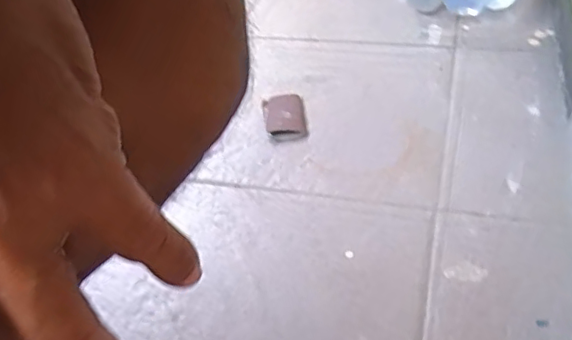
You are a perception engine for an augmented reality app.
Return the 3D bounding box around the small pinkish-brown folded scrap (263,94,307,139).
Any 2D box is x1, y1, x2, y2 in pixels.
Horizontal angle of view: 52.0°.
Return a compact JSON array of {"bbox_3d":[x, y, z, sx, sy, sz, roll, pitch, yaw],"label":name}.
[{"bbox_3d":[-0.003,-0.079,0.875,0.059,0.015,0.103,-7,41,-1],"label":"small pinkish-brown folded scrap"}]

